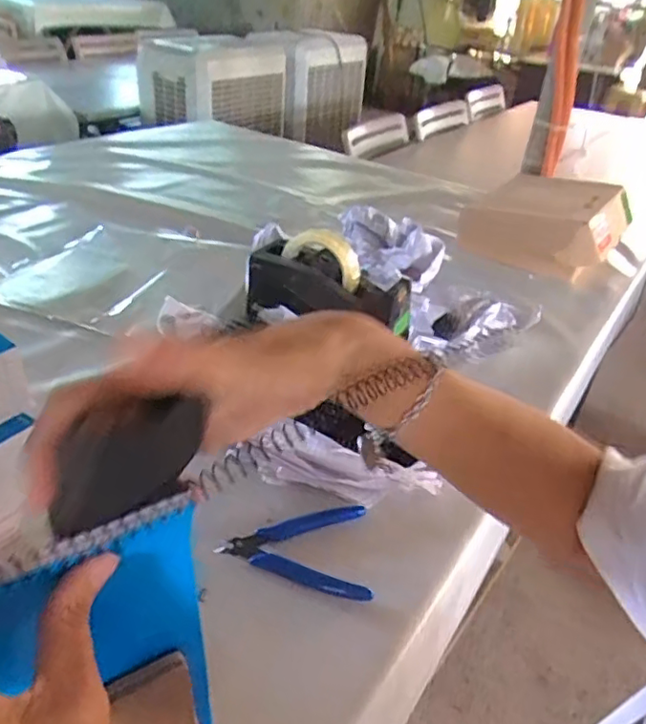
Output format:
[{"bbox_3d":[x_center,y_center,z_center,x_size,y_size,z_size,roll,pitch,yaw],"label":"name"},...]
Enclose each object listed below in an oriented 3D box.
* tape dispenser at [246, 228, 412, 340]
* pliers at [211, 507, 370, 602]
[{"bbox_3d":[0.010,-0.101,0.754,0.208,0.119,0.084,13,35,11],"label":"tape dispenser"},{"bbox_3d":[-0.011,0.143,0.488,0.121,0.010,0.081,15,35,14],"label":"pliers"}]

